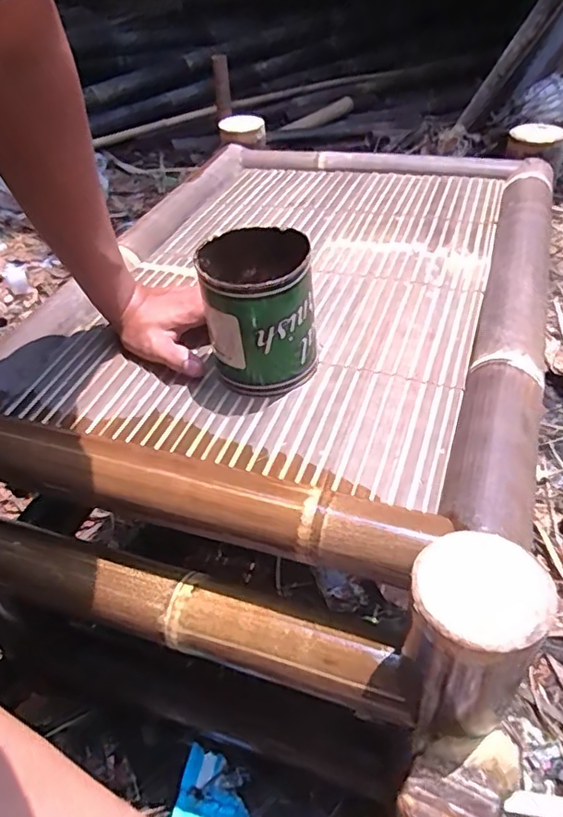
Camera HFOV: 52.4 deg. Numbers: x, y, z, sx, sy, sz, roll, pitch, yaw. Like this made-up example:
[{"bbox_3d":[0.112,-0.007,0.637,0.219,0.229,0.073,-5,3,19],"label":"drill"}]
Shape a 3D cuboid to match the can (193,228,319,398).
[{"bbox_3d":[-0.021,-0.091,0.515,0.096,0.126,0.097,0,45,0],"label":"can"}]

